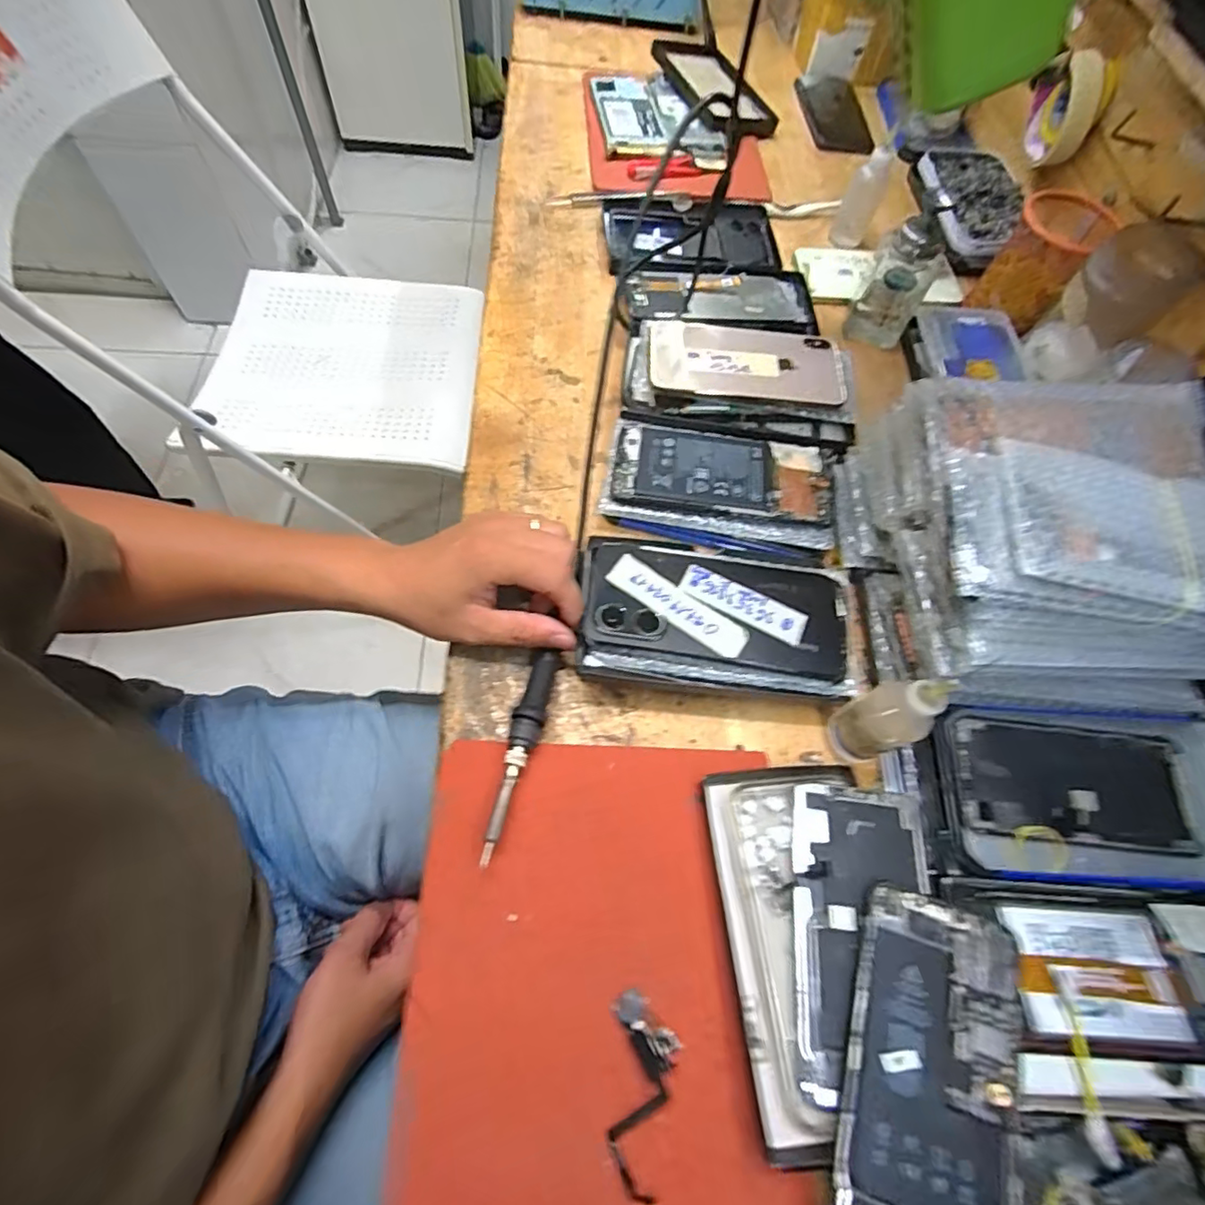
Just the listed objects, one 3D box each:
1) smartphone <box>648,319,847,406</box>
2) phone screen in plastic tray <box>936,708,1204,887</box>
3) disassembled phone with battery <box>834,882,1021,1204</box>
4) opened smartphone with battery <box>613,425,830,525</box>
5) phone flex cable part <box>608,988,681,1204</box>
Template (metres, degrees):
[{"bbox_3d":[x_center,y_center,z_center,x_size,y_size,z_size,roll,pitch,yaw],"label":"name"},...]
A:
[{"bbox_3d":[0.117,-0.195,0.474,0.155,0.007,0.078,5,66,-1],"label":"smartphone"},{"bbox_3d":[0.291,0.112,0.343,0.177,0.009,0.093,4,63,-3],"label":"phone screen in plastic tray"},{"bbox_3d":[0.155,0.222,0.277,0.073,0.004,0.153,16,59,13],"label":"disassembled phone with battery"},{"bbox_3d":[0.090,-0.097,0.444,0.156,0.014,0.071,10,63,0],"label":"opened smartphone with battery"},{"bbox_3d":[0.021,0.241,0.288,0.033,0.008,0.080,5,63,-3],"label":"phone flex cable part"}]

